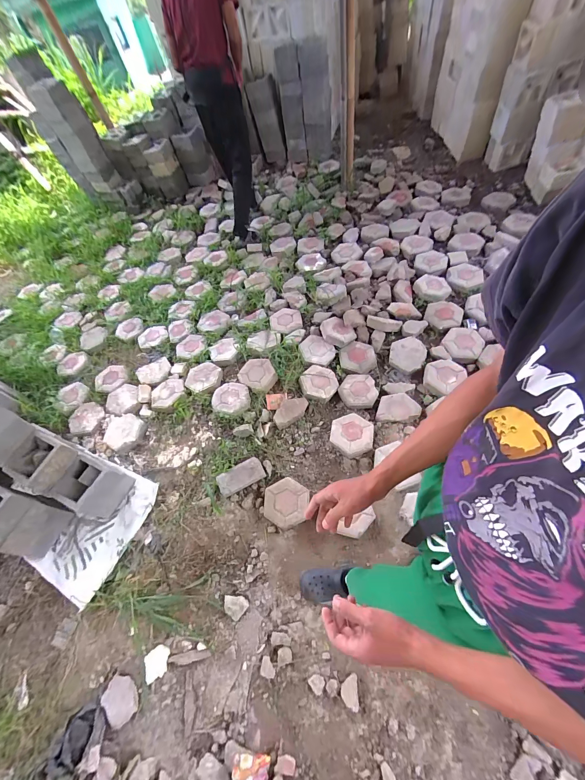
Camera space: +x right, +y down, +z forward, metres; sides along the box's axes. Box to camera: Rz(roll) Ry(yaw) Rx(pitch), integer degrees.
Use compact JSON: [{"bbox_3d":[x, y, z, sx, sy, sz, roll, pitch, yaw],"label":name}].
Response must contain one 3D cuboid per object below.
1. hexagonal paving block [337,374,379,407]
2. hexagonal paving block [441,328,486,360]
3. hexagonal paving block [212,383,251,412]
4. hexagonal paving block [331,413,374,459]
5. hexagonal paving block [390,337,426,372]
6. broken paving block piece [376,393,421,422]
[{"bbox_3d":[0.349,0.002,1.603,0.198,0.041,0.198,-6,57,7],"label":"hexagonal paving block"},{"bbox_3d":[0.936,-0.257,1.651,0.190,0.048,0.215,33,69,27],"label":"hexagonal paving block"},{"bbox_3d":[-0.320,0.038,1.595,0.194,0.043,0.184,2,59,12],"label":"hexagonal paving block"},{"bbox_3d":[0.291,0.215,1.472,0.200,0.078,0.215,9,60,7],"label":"hexagonal paving block"},{"bbox_3d":[0.643,-0.194,1.680,0.194,0.054,0.216,5,59,14],"label":"hexagonal paving block"},{"bbox_3d":[0.521,0.082,1.503,0.223,0.043,0.140,-10,57,5],"label":"broken paving block piece"}]

